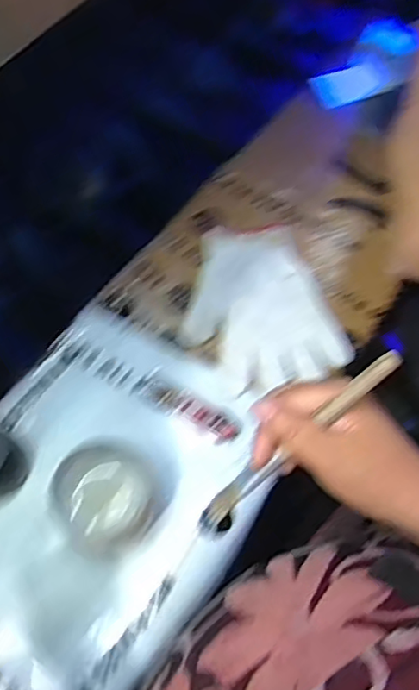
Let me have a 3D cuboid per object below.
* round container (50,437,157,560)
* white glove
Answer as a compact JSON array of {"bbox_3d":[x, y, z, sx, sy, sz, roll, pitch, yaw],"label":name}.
[{"bbox_3d":[-0.086,0.127,0.519,0.082,0.048,0.080,1,63,-1],"label":"round container"},{"bbox_3d":[0.046,-0.043,0.630,0.143,0.017,0.185,-21,66,-12],"label":"white glove"}]

